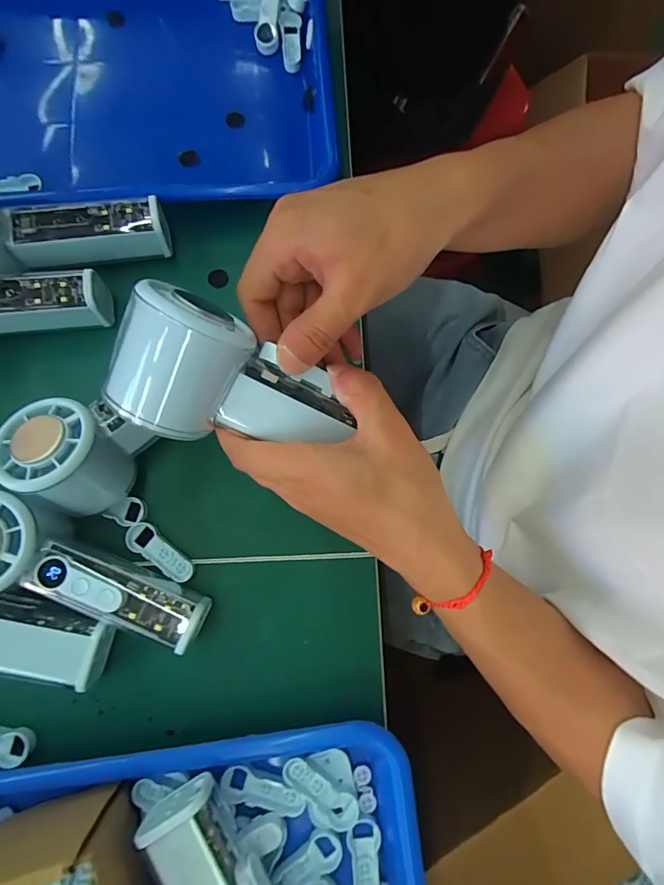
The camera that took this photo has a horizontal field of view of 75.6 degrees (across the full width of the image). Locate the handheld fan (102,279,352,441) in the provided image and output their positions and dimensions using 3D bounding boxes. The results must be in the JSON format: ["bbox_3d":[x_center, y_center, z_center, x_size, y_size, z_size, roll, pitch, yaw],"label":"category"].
[{"bbox_3d":[-0.051,-0.031,0.221,0.111,0.056,0.059,22,103,-27],"label":"handheld fan"}]

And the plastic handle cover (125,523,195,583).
[{"bbox_3d":[-0.112,0.072,0.284,0.050,0.011,0.019,31,81,5],"label":"plastic handle cover"}]

